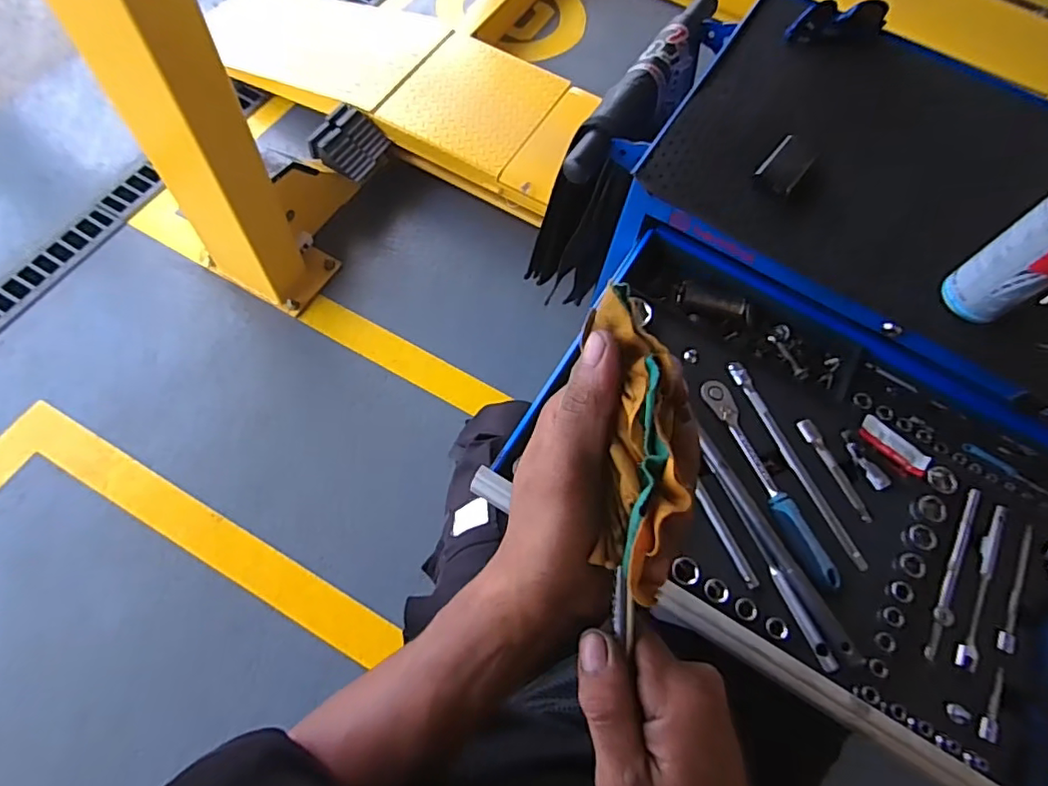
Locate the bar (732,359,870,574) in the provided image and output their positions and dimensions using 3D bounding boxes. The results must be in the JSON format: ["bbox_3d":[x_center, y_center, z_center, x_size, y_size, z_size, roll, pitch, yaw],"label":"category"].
[{"bbox_3d":[0.295,0.073,0.627,0.017,0.020,0.246,-20,68,-13],"label":"bar"}]

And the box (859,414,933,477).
[{"bbox_3d":[0.407,0.058,0.628,0.078,0.006,0.031,38,68,12],"label":"box"}]

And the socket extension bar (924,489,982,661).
[{"bbox_3d":[0.436,0.179,0.579,0.017,0.011,0.186,29,67,9],"label":"socket extension bar"}]

